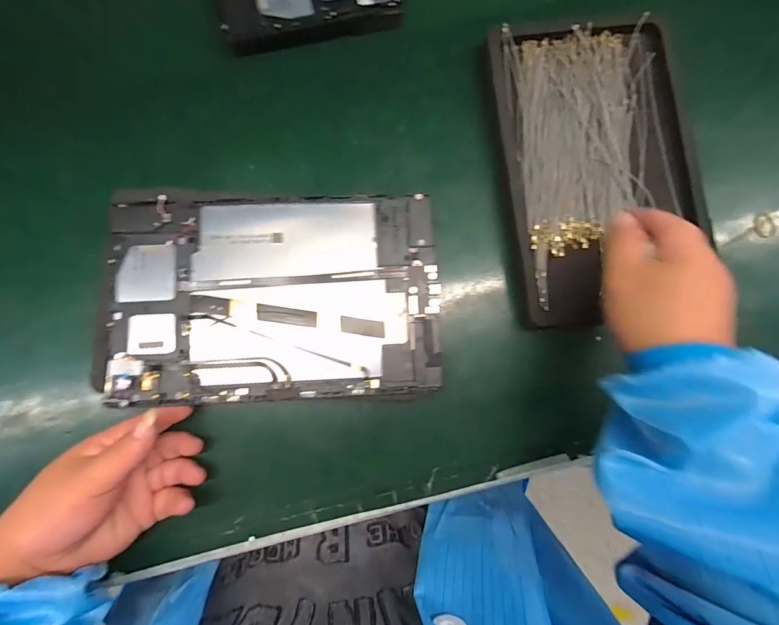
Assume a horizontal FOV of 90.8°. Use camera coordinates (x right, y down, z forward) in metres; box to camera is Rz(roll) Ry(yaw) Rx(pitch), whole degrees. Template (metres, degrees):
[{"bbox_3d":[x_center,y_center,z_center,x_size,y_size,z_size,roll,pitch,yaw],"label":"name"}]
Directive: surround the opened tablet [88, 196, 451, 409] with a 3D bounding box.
[{"bbox_3d":[-0.086,-0.014,0.285,0.242,0.007,0.152,-3,85,-4],"label":"opened tablet"}]

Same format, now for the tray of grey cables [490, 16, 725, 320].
[{"bbox_3d":[0.170,-0.117,0.313,0.155,0.018,0.242,-6,85,-4],"label":"tray of grey cables"}]

